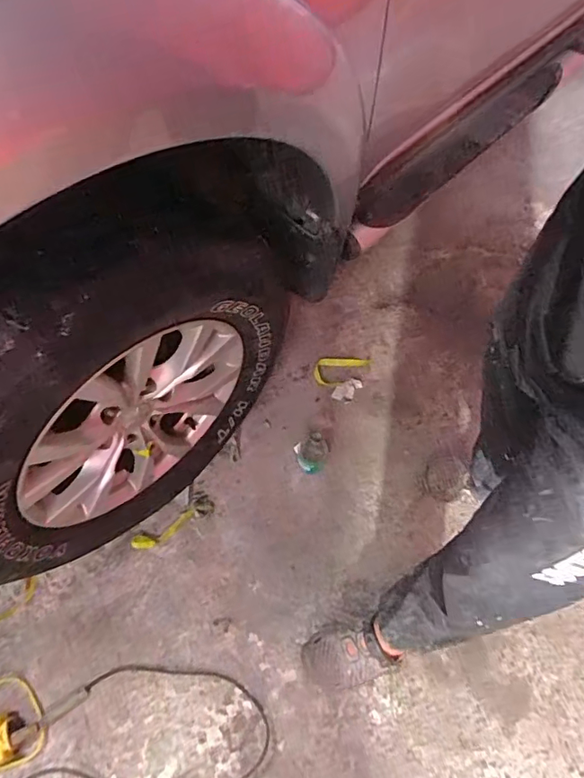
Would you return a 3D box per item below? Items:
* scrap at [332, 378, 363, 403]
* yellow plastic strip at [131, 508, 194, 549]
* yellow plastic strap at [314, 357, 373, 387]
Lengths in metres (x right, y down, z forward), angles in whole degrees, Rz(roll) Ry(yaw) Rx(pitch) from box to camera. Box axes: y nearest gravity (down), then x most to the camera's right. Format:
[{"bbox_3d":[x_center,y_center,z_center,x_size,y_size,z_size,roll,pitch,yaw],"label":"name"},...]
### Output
[{"bbox_3d":[0.151,0.002,1.376,0.051,0.009,0.090,35,65,16],"label":"scrap"},{"bbox_3d":[-0.296,0.330,1.170,0.150,0.004,0.041,-25,64,-16],"label":"yellow plastic strip"},{"bbox_3d":[0.133,-0.068,1.406,0.174,0.018,0.093,-36,68,-20],"label":"yellow plastic strap"}]

